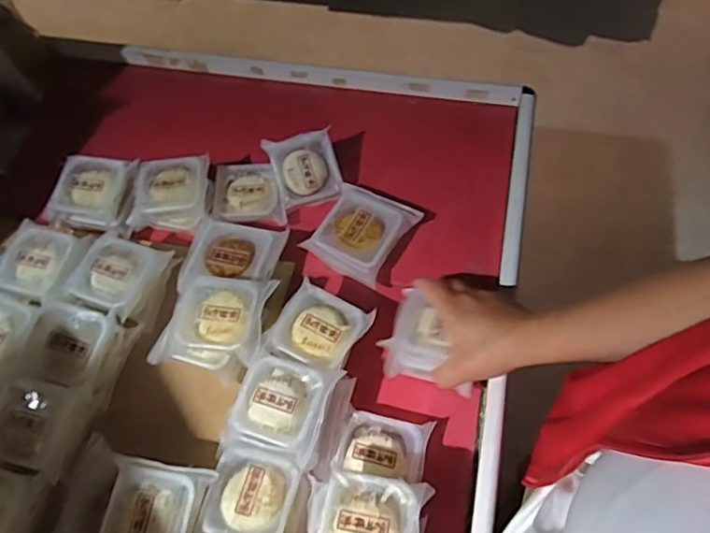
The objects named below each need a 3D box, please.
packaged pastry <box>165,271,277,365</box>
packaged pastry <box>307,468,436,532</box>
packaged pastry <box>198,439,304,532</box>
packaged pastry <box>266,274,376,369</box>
[{"bbox_3d":[-0.143,0.050,0.616,0.096,0.031,0.088,9,63,8],"label":"packaged pastry"},{"bbox_3d":[0.007,0.226,0.491,0.102,0.040,0.091,5,62,6],"label":"packaged pastry"},{"bbox_3d":[-0.094,0.210,0.527,0.083,0.028,0.091,11,63,9],"label":"packaged pastry"},{"bbox_3d":[-0.036,0.071,0.614,0.085,0.032,0.082,24,66,15],"label":"packaged pastry"}]

